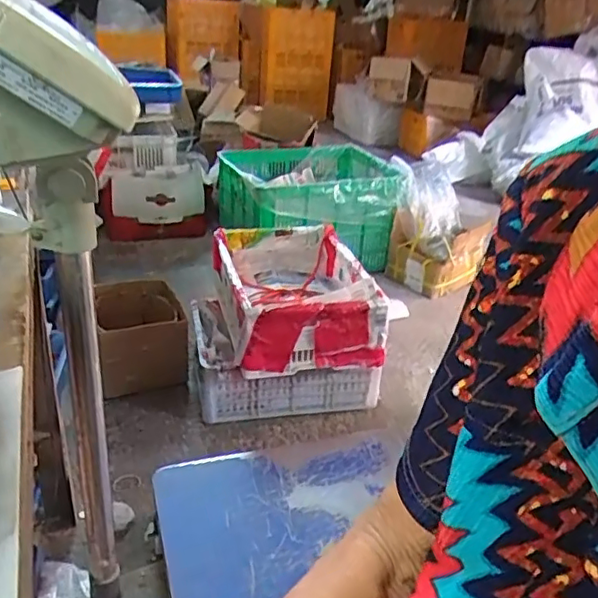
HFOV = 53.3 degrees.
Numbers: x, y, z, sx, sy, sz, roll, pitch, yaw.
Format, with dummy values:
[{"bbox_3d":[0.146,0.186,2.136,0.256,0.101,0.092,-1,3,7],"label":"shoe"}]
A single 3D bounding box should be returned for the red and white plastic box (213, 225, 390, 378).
[{"bbox_3d":[-0.023,-0.024,1.502,0.330,0.197,0.499,-3,29,-15],"label":"red and white plastic box"}]

